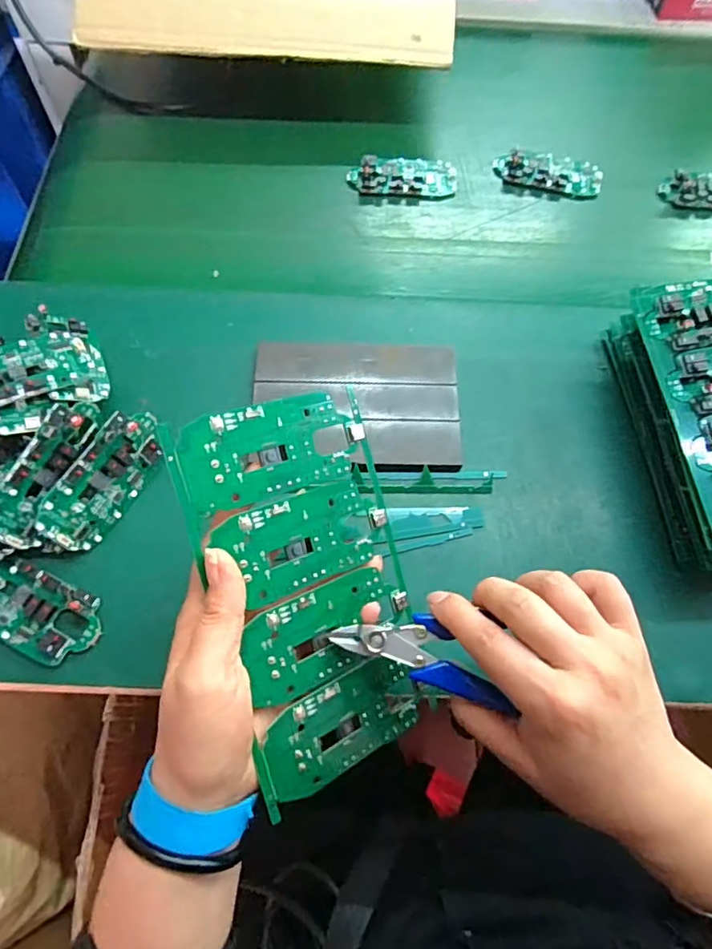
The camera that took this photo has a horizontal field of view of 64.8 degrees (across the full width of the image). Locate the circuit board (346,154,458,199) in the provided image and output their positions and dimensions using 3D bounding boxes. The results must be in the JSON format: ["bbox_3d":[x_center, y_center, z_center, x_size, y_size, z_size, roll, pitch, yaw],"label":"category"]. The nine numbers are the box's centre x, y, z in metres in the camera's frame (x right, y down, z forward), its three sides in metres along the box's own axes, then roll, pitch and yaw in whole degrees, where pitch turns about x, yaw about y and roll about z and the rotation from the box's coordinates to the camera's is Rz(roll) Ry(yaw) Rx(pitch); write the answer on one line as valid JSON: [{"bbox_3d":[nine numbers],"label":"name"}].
[{"bbox_3d":[0.044,-0.277,0.521,0.099,0.009,0.049,-4,66,-5],"label":"circuit board"}]

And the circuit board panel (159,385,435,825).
[{"bbox_3d":[-0.020,0.056,0.285,0.104,0.004,0.187,-17,95,-34],"label":"circuit board panel"}]

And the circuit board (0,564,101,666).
[{"bbox_3d":[-0.208,0.083,0.351,0.098,0.015,0.045,22,67,7],"label":"circuit board"}]

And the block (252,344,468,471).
[{"bbox_3d":[0.001,-0.051,0.413,0.147,0.012,0.101,0,66,-3],"label":"block"}]

